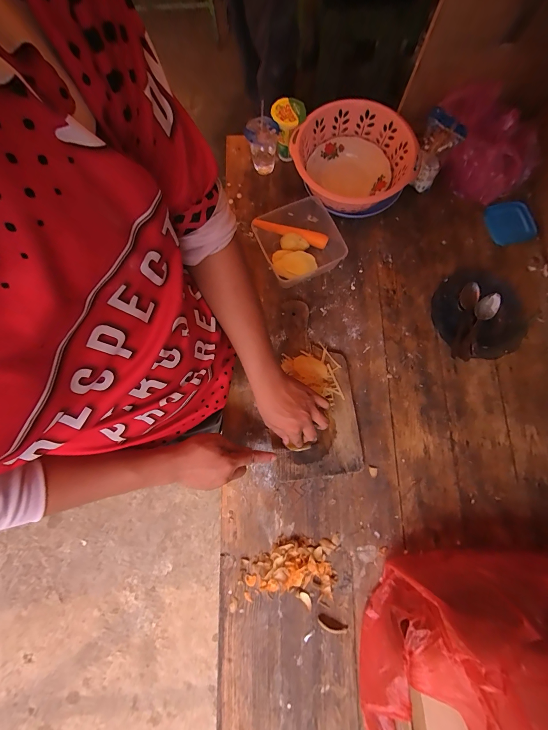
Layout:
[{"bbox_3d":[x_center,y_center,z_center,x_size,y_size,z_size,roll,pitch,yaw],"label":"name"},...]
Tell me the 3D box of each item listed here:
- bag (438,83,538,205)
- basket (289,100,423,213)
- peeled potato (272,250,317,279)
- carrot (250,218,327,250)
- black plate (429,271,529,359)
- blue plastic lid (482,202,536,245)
[{"bbox_3d":[0.446,-0.460,0.612,0.180,0.123,0.212,-37,80,-6],"label":"bag"},{"bbox_3d":[0.164,-0.425,0.616,0.222,0.098,0.236,0,78,1],"label":"basket"},{"bbox_3d":[0.040,-0.211,0.608,0.094,0.034,0.059,16,79,4],"label":"peeled potato"},{"bbox_3d":[0.036,-0.281,0.603,0.160,0.025,0.025,11,79,-10],"label":"carrot"},{"bbox_3d":[0.418,-0.105,0.579,0.184,0.030,0.180,0,78,1],"label":"black plate"},{"bbox_3d":[0.518,-0.316,0.628,0.083,0.022,0.098,-17,79,-3],"label":"blue plastic lid"}]

